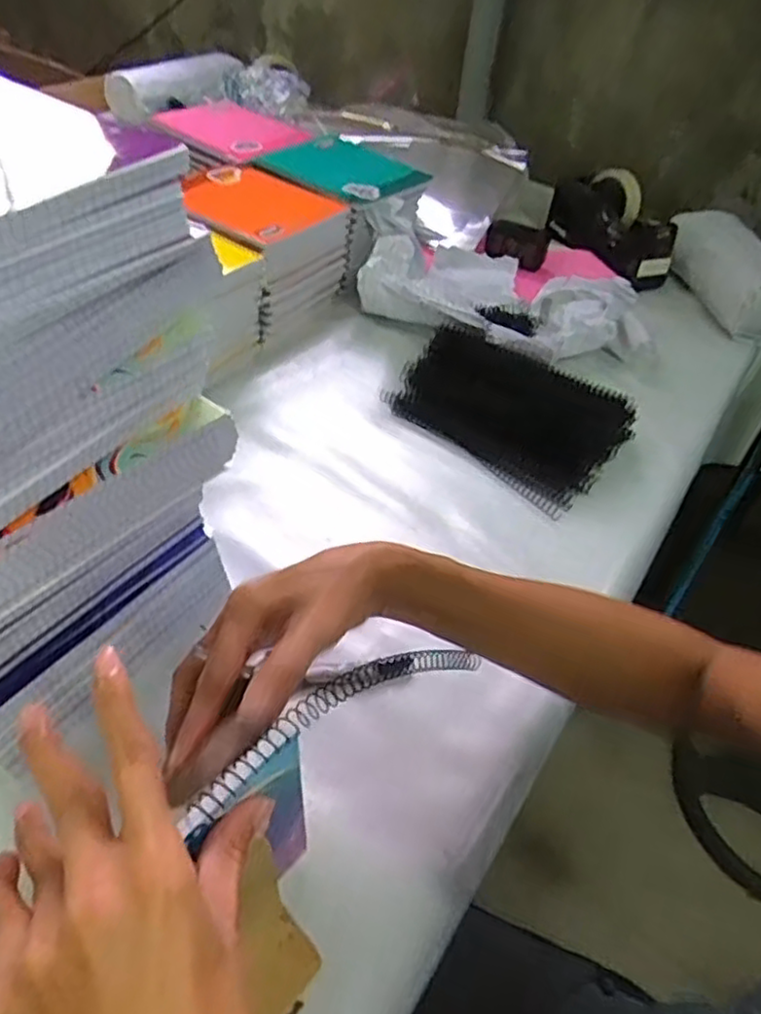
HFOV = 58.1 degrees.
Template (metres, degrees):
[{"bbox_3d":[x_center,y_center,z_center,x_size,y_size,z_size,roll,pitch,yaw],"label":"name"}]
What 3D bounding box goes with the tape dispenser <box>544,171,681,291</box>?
[{"bbox_3d":[0.334,-0.409,0.988,0.071,0.111,0.197,-17,48,-25],"label":"tape dispenser"}]

